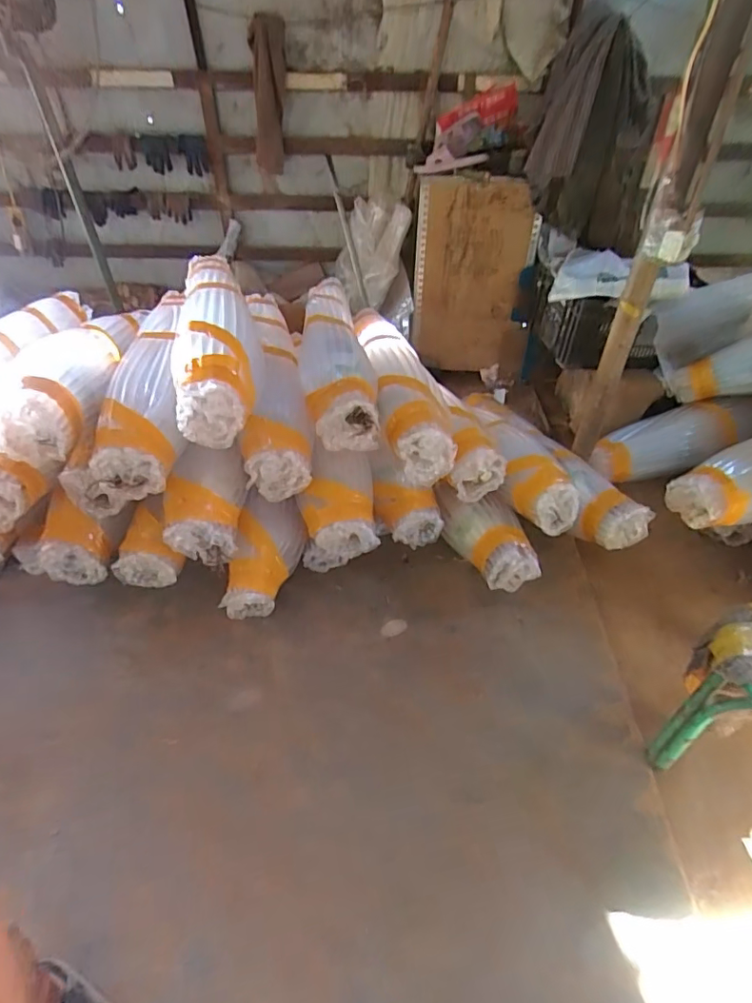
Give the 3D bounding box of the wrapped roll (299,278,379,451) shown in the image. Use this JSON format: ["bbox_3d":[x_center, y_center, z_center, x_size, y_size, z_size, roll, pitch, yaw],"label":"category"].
[{"bbox_3d":[-0.110,-0.341,1.272,0.184,0.180,0.575,-6,43,-9],"label":"wrapped roll"}]

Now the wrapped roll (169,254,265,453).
[{"bbox_3d":[-0.356,-0.367,1.200,0.170,0.181,0.618,-7,43,-10],"label":"wrapped roll"}]

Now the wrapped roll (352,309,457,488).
[{"bbox_3d":[0.067,-0.284,1.310,0.177,0.184,0.542,-5,43,-7],"label":"wrapped roll"}]

